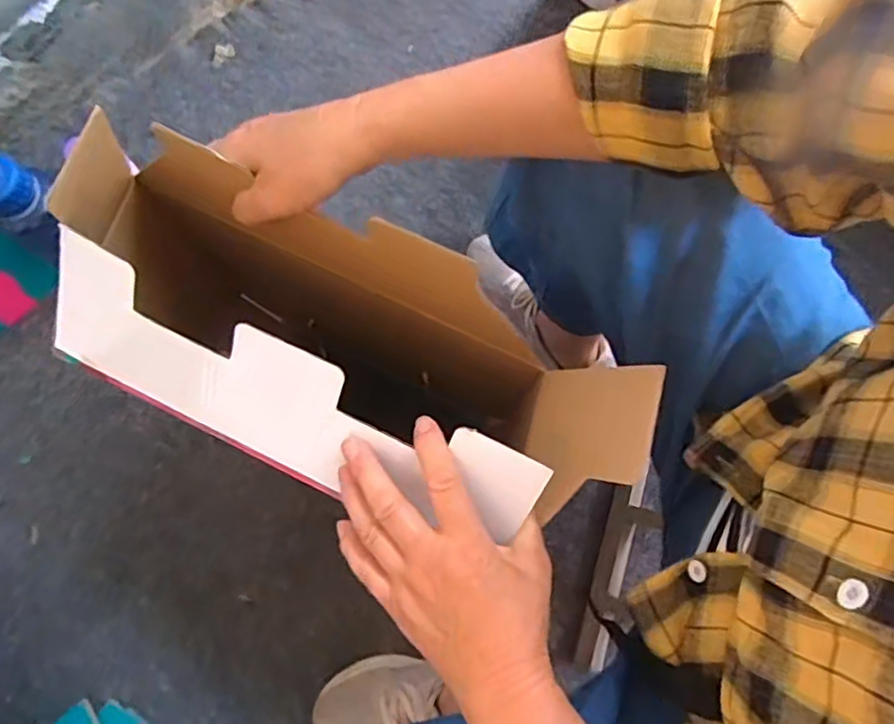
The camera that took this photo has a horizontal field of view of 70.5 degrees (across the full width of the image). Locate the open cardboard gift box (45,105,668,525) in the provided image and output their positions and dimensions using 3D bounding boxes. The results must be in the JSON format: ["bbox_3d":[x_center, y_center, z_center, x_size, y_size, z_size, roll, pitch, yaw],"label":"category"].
[{"bbox_3d":[-0.067,-0.008,0.392,0.357,0.109,0.150,19,78,0],"label":"open cardboard gift box"}]

